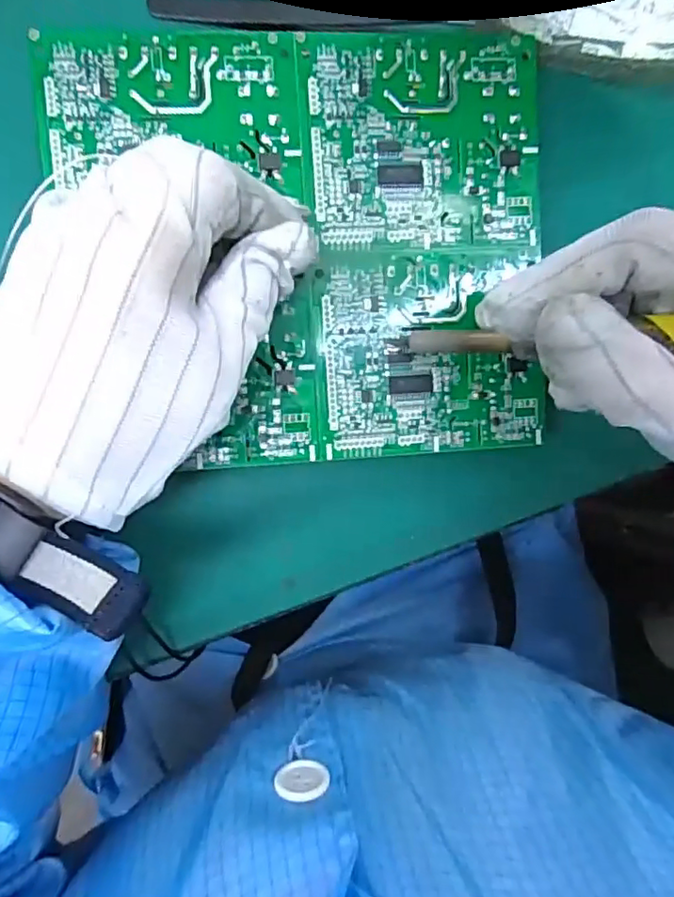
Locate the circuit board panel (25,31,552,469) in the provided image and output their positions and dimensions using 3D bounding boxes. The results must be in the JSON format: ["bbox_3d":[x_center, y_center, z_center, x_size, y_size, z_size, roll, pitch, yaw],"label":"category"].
[{"bbox_3d":[-0.009,-0.078,0.237,0.187,0.009,0.164,-3,93,-6],"label":"circuit board panel"}]

